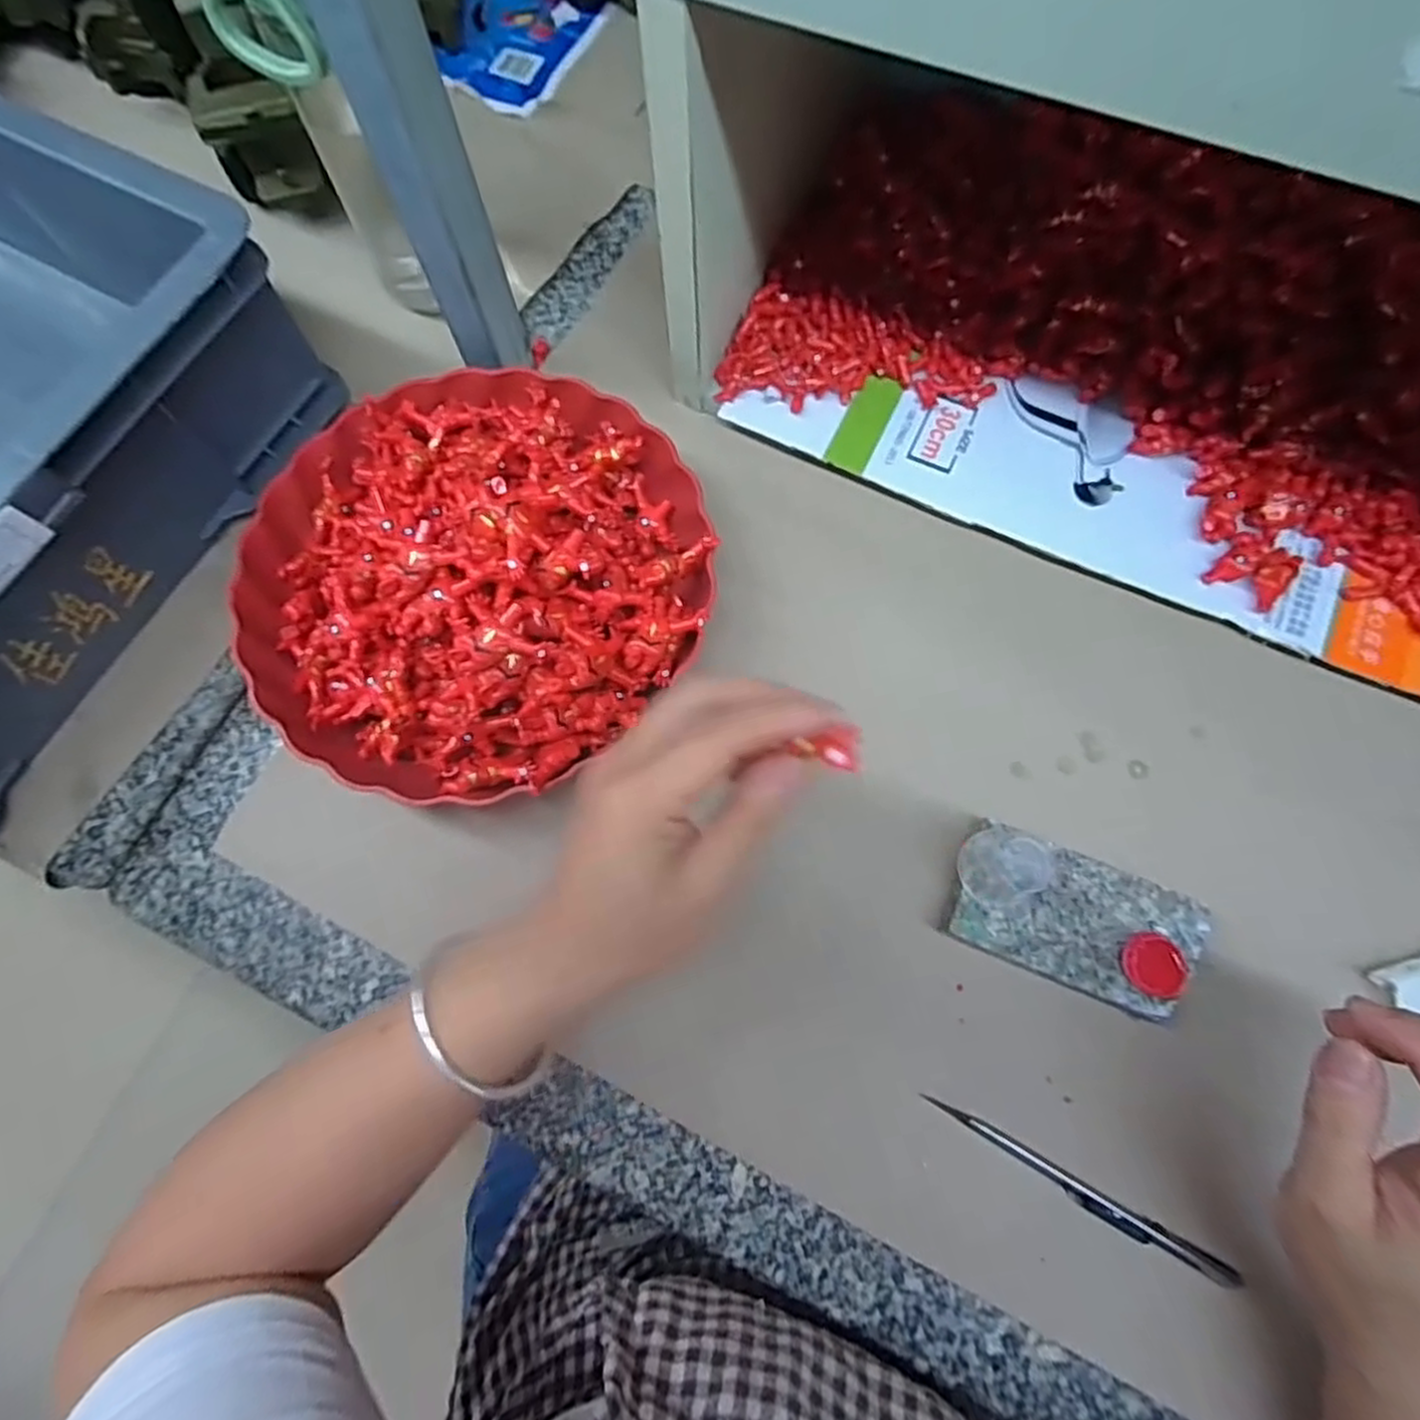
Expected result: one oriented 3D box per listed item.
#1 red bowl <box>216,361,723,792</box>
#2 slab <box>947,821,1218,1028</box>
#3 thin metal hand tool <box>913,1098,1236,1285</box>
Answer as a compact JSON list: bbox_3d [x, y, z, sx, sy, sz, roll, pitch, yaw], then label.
[{"bbox_3d":[-0.124,-0.075,0.392,0.240,0.088,0.232,0,73,1],"label":"red bowl"},{"bbox_3d":[0.177,0.104,0.369,0.110,0.026,0.060,22,74,7],"label":"slab"},{"bbox_3d":[0.164,0.214,0.336,0.140,0.006,0.011,26,58,12],"label":"thin metal hand tool"}]

